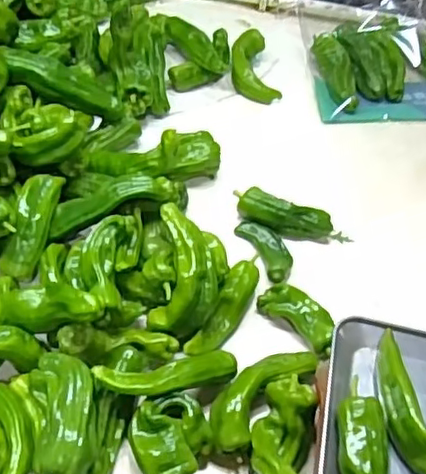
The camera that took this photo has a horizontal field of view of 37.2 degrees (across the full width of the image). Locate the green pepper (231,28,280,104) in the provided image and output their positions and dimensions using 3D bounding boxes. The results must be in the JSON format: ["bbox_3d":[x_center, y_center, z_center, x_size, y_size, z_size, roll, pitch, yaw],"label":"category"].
[{"bbox_3d":[0.073,-0.319,1.184,0.079,0.040,0.182,-3,49,-9],"label":"green pepper"}]

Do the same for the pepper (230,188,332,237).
[{"bbox_3d":[0.096,-0.030,0.860,0.133,0.031,0.048,13,49,5],"label":"pepper"}]

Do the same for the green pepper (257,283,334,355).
[{"bbox_3d":[0.103,0.090,0.737,0.048,0.027,0.102,-35,61,-31],"label":"green pepper"}]

